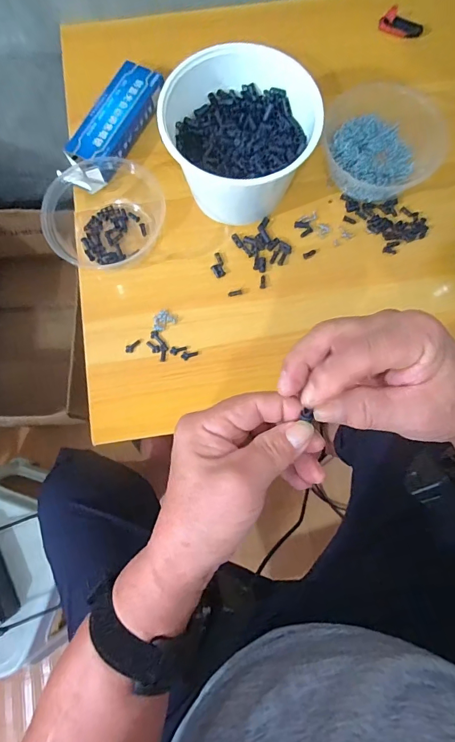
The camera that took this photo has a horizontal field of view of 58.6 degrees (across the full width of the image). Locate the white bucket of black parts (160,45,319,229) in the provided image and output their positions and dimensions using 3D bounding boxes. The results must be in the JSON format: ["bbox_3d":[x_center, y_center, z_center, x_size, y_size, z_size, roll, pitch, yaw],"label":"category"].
[{"bbox_3d":[0.014,-0.258,0.462,0.161,0.106,0.150,15,79,2],"label":"white bucket of black parts"}]

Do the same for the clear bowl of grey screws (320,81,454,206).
[{"bbox_3d":[0.185,-0.283,0.490,0.124,0.060,0.139,-9,79,-3],"label":"clear bowl of grey screws"}]

